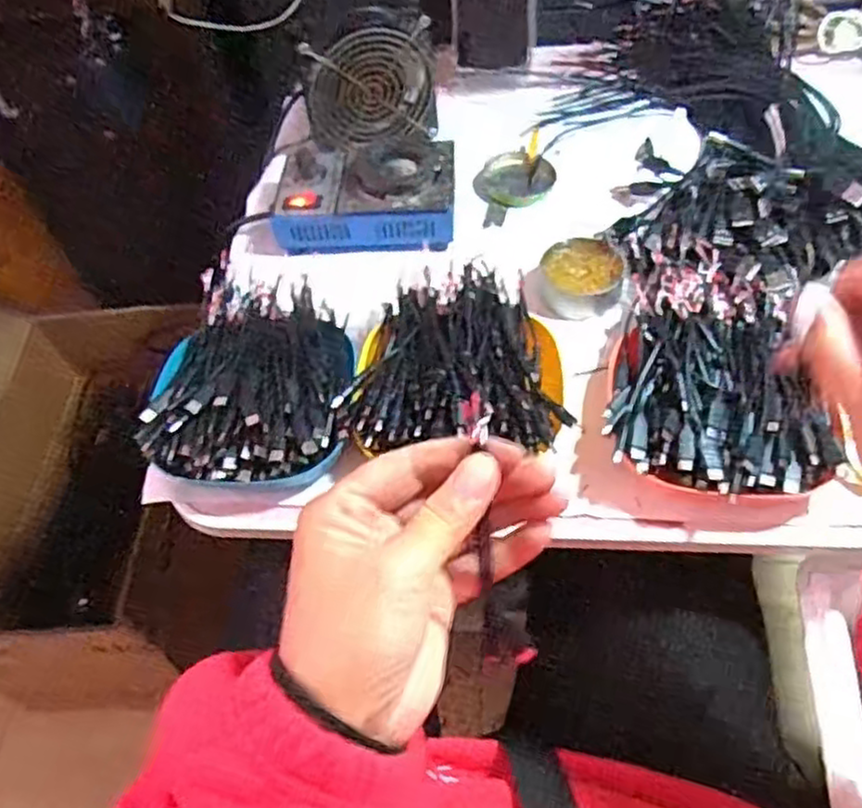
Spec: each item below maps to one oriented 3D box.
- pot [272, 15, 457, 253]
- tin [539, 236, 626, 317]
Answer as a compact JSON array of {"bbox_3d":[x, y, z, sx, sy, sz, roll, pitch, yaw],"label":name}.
[{"bbox_3d":[-0.054,-0.227,0.613,0.146,0.090,0.191,0,55,6],"label":"pot"},{"bbox_3d":[0.115,-0.097,0.555,0.058,0.027,0.057,-1,54,5],"label":"tin"}]

